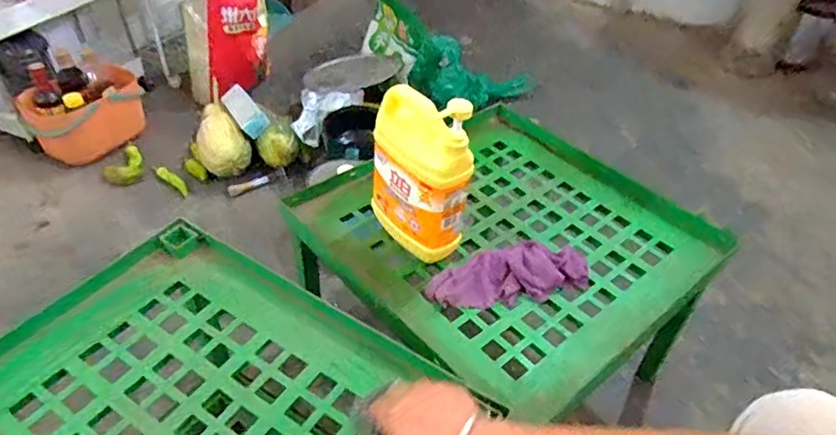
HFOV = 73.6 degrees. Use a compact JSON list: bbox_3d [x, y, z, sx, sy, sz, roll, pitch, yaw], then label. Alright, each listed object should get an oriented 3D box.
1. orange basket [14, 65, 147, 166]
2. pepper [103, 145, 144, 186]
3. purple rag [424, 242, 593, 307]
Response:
[{"bbox_3d":[-0.826,-0.253,1.410,0.273,0.169,0.134,-22,49,-27],"label":"orange basket"},{"bbox_3d":[-0.730,-0.133,1.408,0.087,0.030,0.138,2,43,-1],"label":"pepper"},{"bbox_3d":[0.128,0.080,0.770,0.221,0.029,0.078,-12,45,-18],"label":"purple rag"}]

